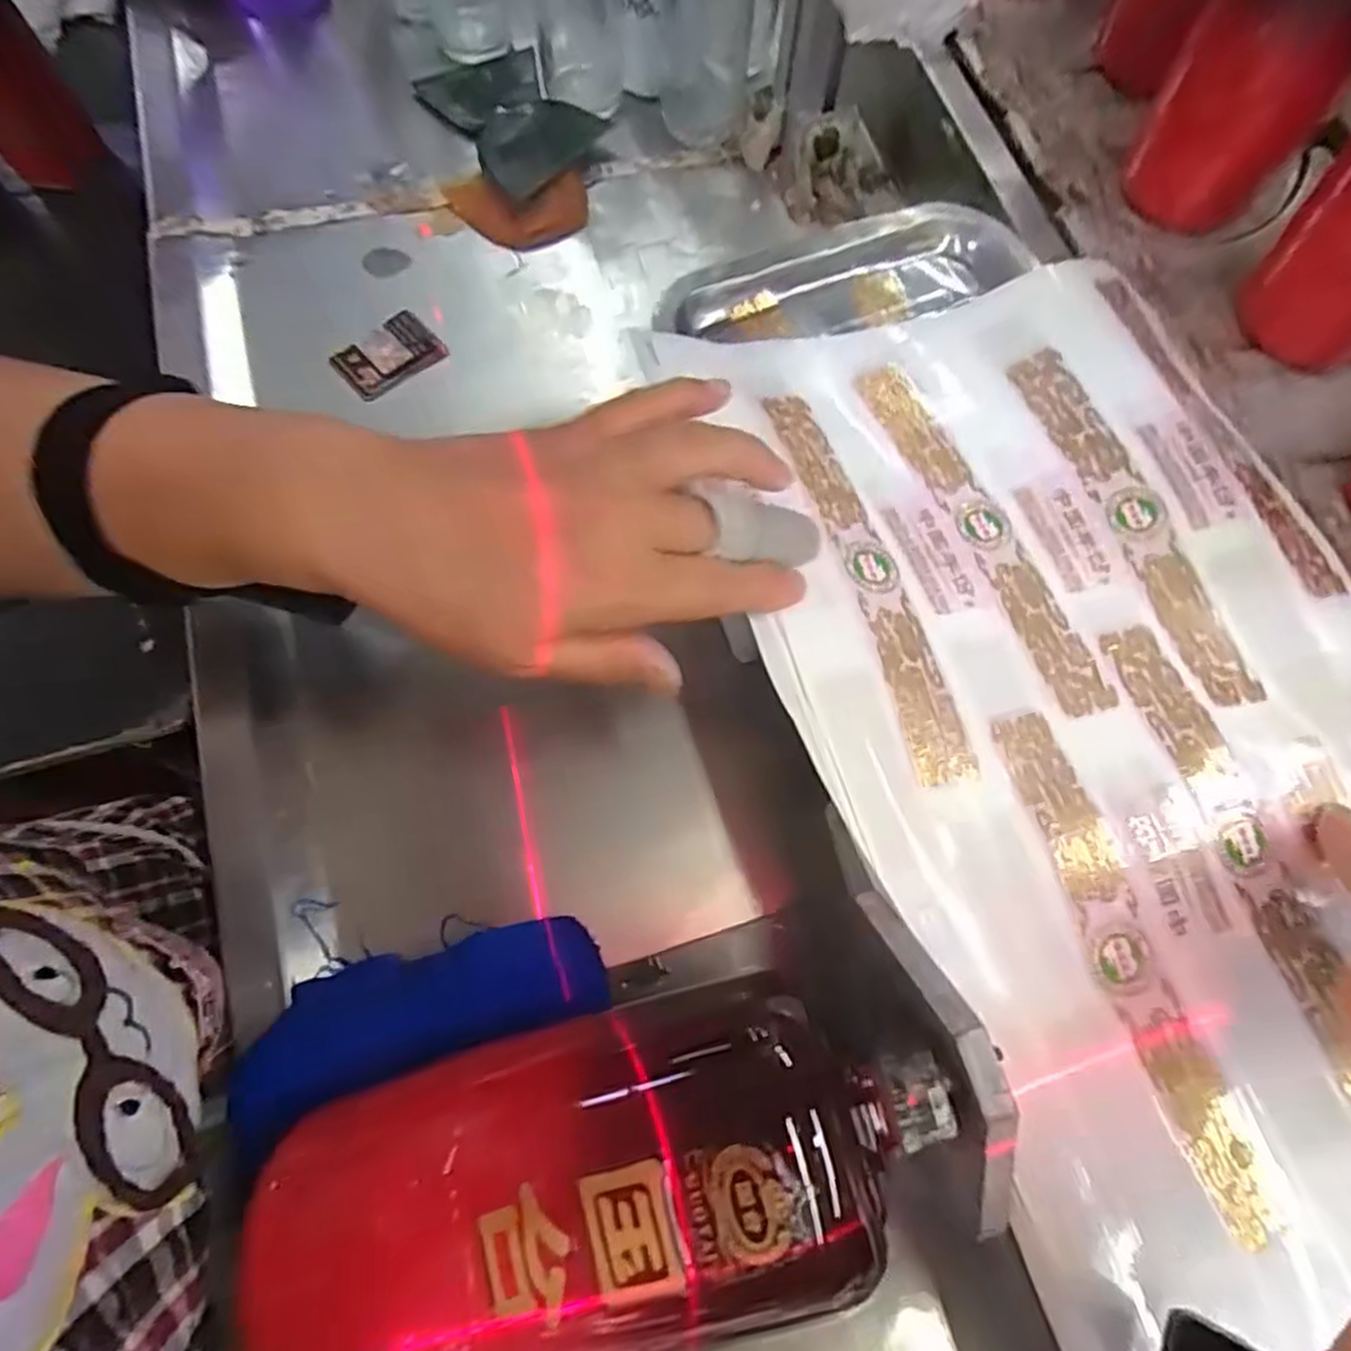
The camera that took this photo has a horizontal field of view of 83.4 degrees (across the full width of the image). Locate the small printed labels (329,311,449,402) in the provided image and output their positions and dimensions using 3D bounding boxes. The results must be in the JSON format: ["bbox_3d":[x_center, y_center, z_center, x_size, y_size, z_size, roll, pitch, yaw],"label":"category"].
[{"bbox_3d":[-0.161,-0.179,0.425,0.054,0.007,0.036,-43,91,-11],"label":"small printed labels"}]

